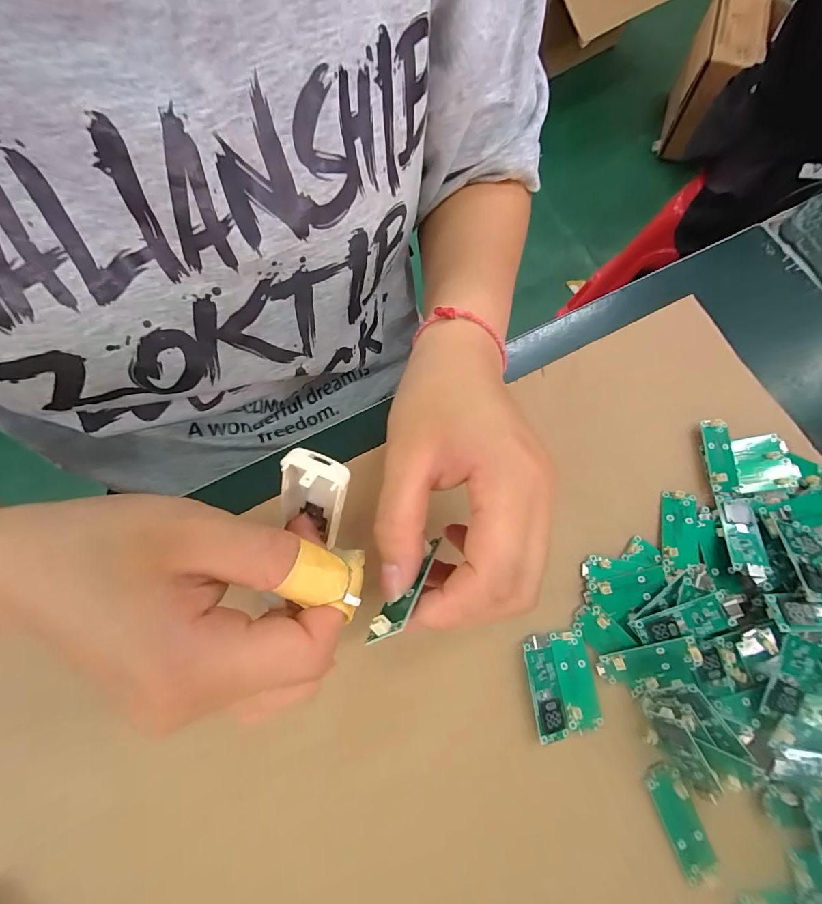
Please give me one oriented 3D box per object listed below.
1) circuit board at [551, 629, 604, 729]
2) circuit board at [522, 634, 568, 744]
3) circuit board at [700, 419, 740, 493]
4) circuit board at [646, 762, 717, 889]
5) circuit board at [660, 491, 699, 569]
[{"bbox_3d":[0.091,0.124,0.219,0.019,0.004,0.048,-5,74,-4],"label":"circuit board"},{"bbox_3d":[0.073,0.127,0.217,0.019,0.004,0.050,2,69,-21],"label":"circuit board"},{"bbox_3d":[0.198,0.002,0.255,0.016,0.007,0.047,-1,73,10],"label":"circuit board"},{"bbox_3d":[0.137,0.188,0.203,0.018,0.004,0.051,-15,75,-6],"label":"circuit board"},{"bbox_3d":[0.163,0.047,0.243,0.019,0.006,0.047,9,65,16],"label":"circuit board"}]

